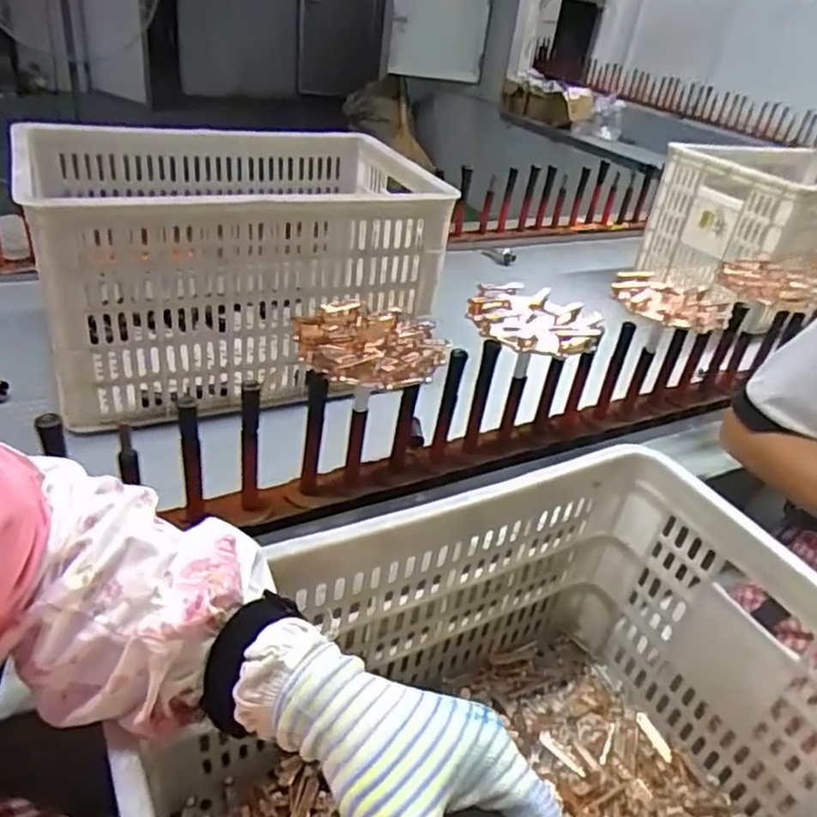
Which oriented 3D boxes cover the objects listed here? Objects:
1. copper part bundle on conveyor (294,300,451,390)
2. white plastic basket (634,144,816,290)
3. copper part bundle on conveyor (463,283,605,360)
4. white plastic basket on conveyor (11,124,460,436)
[{"bbox_3d":[-0.037,-0.061,0.621,0.133,0.024,0.131,5,33,-3],"label":"copper part bundle on conveyor"},{"bbox_3d":[0.741,-0.376,1.325,0.452,0.212,0.353,-11,37,-26],"label":"white plastic basket"},{"bbox_3d":[0.136,-0.098,0.721,0.136,0.025,0.129,11,33,6],"label":"copper part bundle on conveyor"},{"bbox_3d":[-0.213,-0.181,0.842,0.449,0.265,0.285,-13,38,-29],"label":"white plastic basket on conveyor"}]

